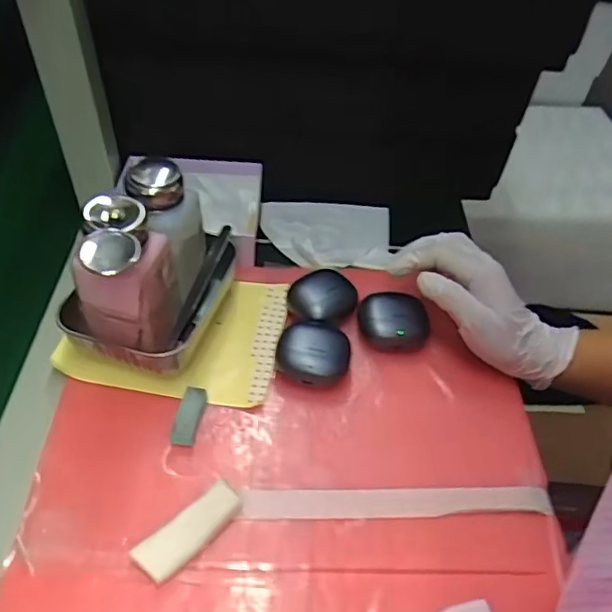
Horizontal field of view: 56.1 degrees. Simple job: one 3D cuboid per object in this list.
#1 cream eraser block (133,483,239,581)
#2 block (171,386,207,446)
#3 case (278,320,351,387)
[{"bbox_3d":[-0.070,0.138,0.354,0.068,0.012,0.025,-33,58,-30],"label":"cream eraser block"},{"bbox_3d":[-0.081,0.075,0.398,0.014,0.012,0.041,12,61,6],"label":"block"},{"bbox_3d":[0.005,0.037,0.438,0.053,0.030,0.050,8,47,2],"label":"case"}]

